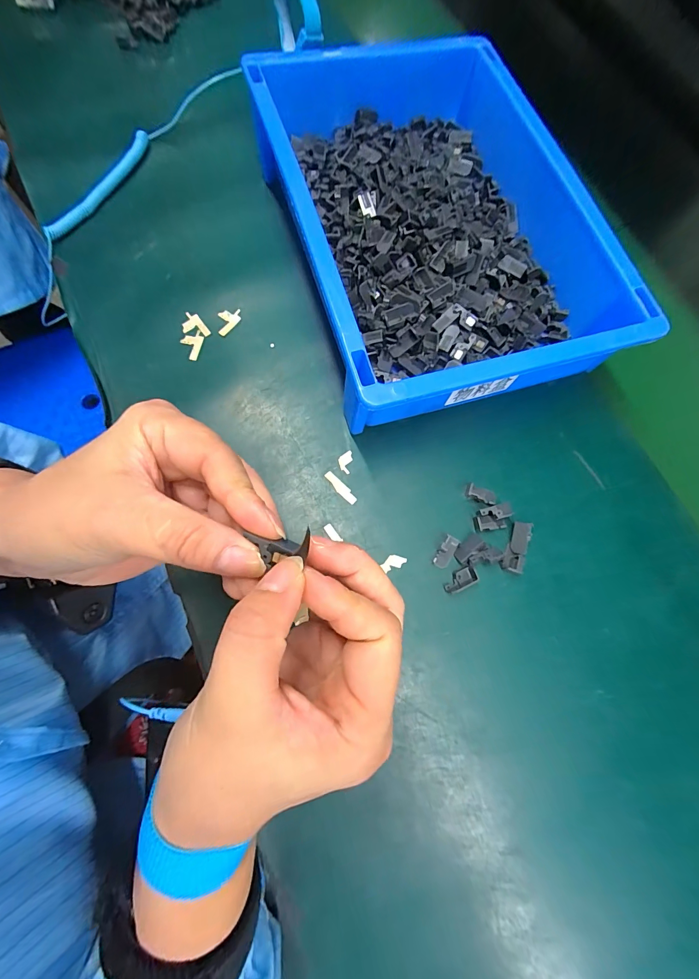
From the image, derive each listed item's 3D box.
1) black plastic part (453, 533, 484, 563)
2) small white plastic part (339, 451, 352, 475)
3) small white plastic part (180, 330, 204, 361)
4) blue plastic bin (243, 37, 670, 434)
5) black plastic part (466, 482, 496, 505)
[{"bbox_3d":[0.081,0.039,0.245,0.023,0.006,0.009,-41,79,-11],"label":"black plastic part"},{"bbox_3d":[-0.003,-0.021,0.263,0.009,0.004,0.017,12,75,2],"label":"small white plastic part"},{"bbox_3d":[-0.122,-0.114,0.289,0.017,0.004,0.020,-32,78,-9],"label":"small white plastic part"},{"bbox_3d":[0.070,-0.207,0.282,0.227,0.070,0.305,-17,76,-5],"label":"blue plastic bin"},{"bbox_3d":[0.092,0.003,0.255,0.023,0.007,0.010,20,75,-10],"label":"black plastic part"}]

